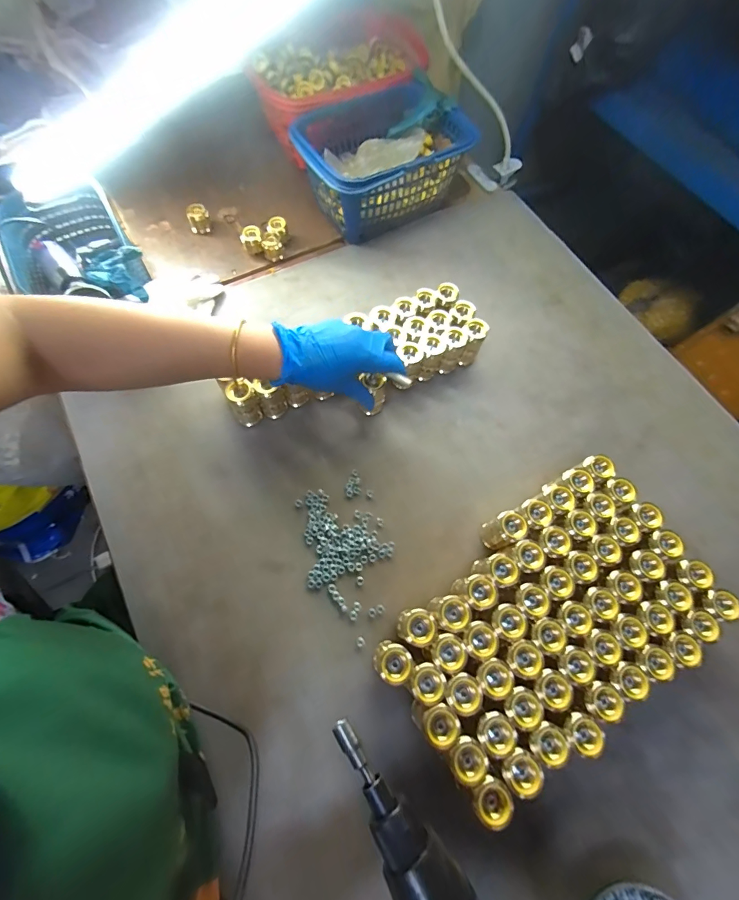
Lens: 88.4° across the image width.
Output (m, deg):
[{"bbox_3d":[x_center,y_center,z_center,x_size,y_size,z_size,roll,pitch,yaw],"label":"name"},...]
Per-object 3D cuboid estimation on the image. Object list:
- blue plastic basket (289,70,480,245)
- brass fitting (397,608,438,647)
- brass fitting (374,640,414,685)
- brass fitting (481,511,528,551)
[{"bbox_3d":[0.024,-0.452,0.610,0.266,0.123,0.188,-22,70,-10],"label":"blue plastic basket"},{"bbox_3d":[0.046,0.175,0.376,0.033,0.065,0.030,1,68,-1],"label":"brass fitting"},{"bbox_3d":[0.022,0.200,0.362,0.033,0.063,0.034,1,68,-1],"label":"brass fitting"},{"bbox_3d":[0.148,0.090,0.423,0.029,0.060,0.031,1,68,-1],"label":"brass fitting"}]

